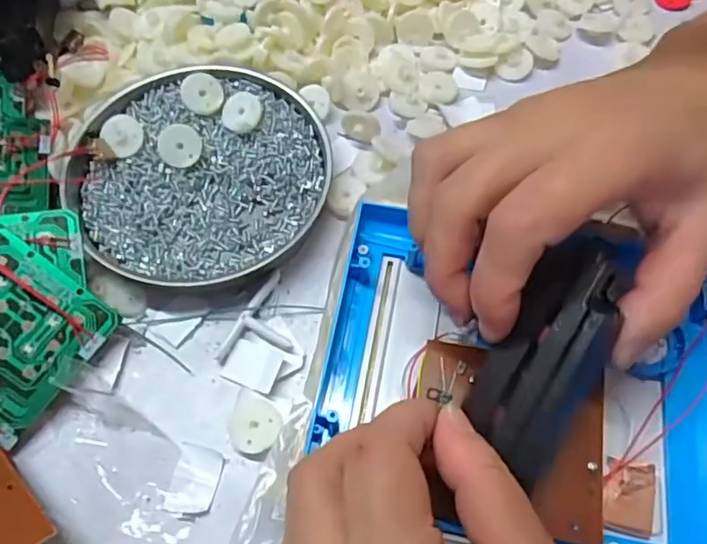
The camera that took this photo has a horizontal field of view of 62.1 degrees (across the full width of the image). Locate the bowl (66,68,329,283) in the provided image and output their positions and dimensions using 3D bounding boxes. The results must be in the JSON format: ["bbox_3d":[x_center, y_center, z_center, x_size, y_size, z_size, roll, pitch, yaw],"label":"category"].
[{"bbox_3d":[-0.082,-0.056,0.318,0.133,0.023,0.121,0,64,0],"label":"bowl"}]

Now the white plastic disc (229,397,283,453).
[{"bbox_3d":[-0.045,0.069,0.267,0.023,0.006,0.024,0,64,0],"label":"white plastic disc"}]

